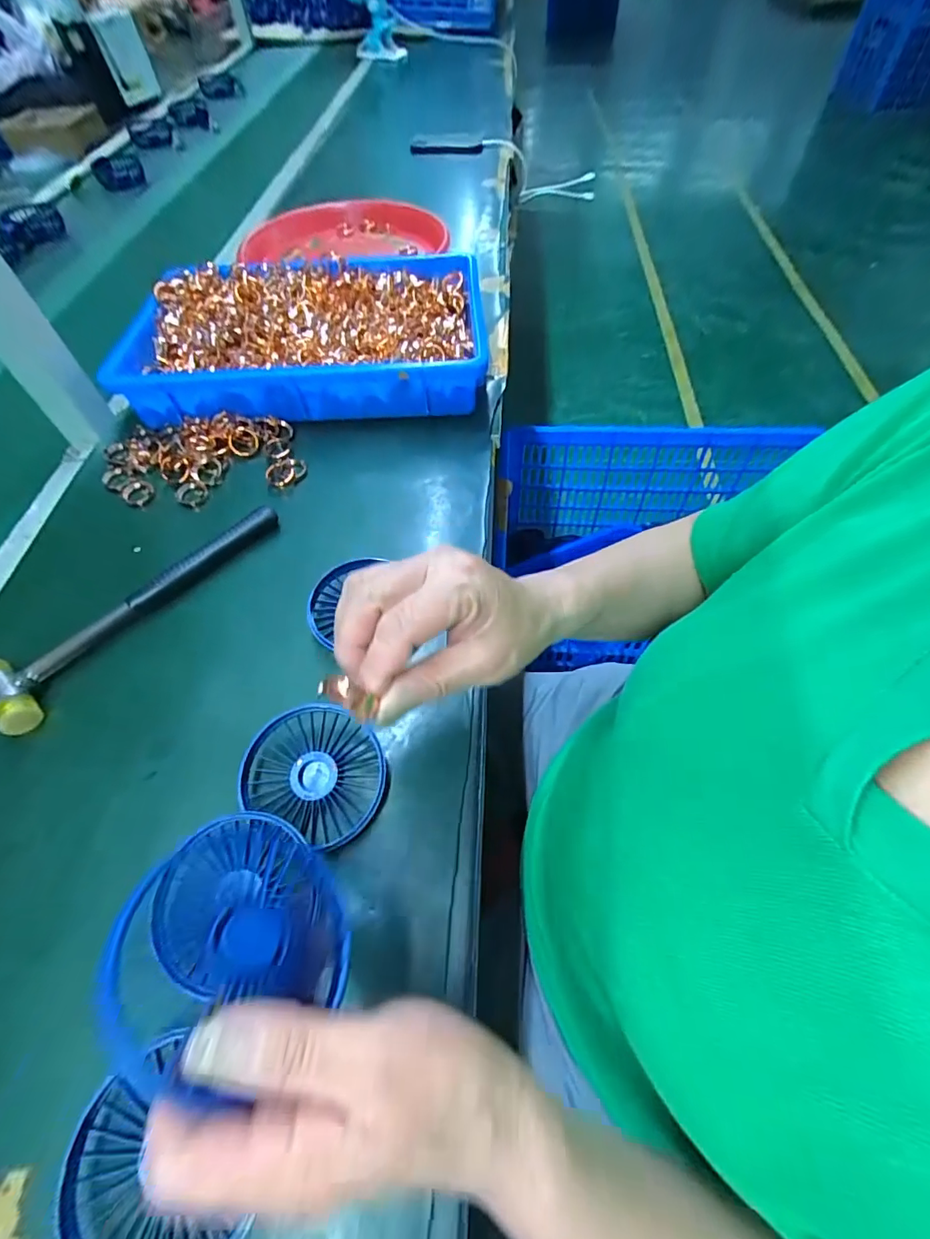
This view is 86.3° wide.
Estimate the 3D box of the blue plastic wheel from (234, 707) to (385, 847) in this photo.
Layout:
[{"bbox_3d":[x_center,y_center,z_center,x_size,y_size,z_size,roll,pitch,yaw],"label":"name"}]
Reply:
[{"bbox_3d":[-0.093,0.095,0.316,0.083,0.022,0.077,-1,57,2],"label":"blue plastic wheel"}]

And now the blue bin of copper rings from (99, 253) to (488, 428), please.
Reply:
[{"bbox_3d":[-0.165,-0.310,0.551,0.350,0.076,0.232,-3,58,-2],"label":"blue bin of copper rings"}]

